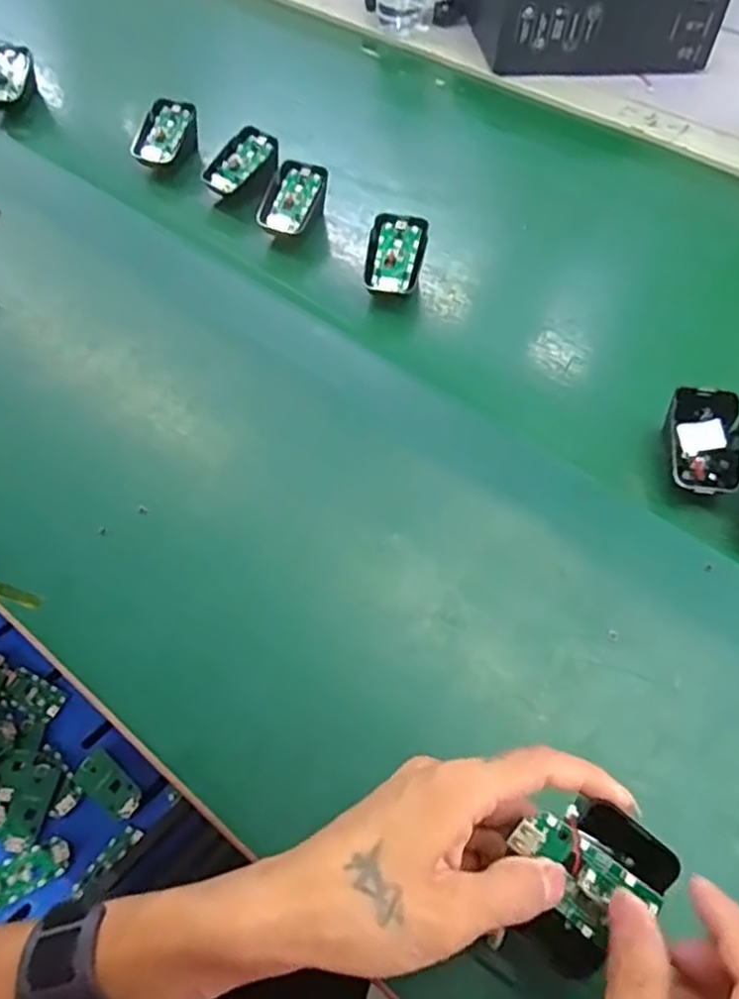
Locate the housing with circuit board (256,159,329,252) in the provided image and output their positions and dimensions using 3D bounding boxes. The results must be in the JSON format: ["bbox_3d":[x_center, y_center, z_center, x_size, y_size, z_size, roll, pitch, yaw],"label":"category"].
[{"bbox_3d":[-0.065,-0.250,0.584,0.042,0.042,0.069,20,59,13],"label":"housing with circuit board"}]

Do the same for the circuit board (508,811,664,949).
[{"bbox_3d":[0.084,0.155,0.280,0.060,0.006,0.032,37,91,8],"label":"circuit board"}]

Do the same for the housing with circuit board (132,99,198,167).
[{"bbox_3d":[-0.188,-0.337,0.637,0.043,0.028,0.070,18,76,4],"label":"housing with circuit board"}]

